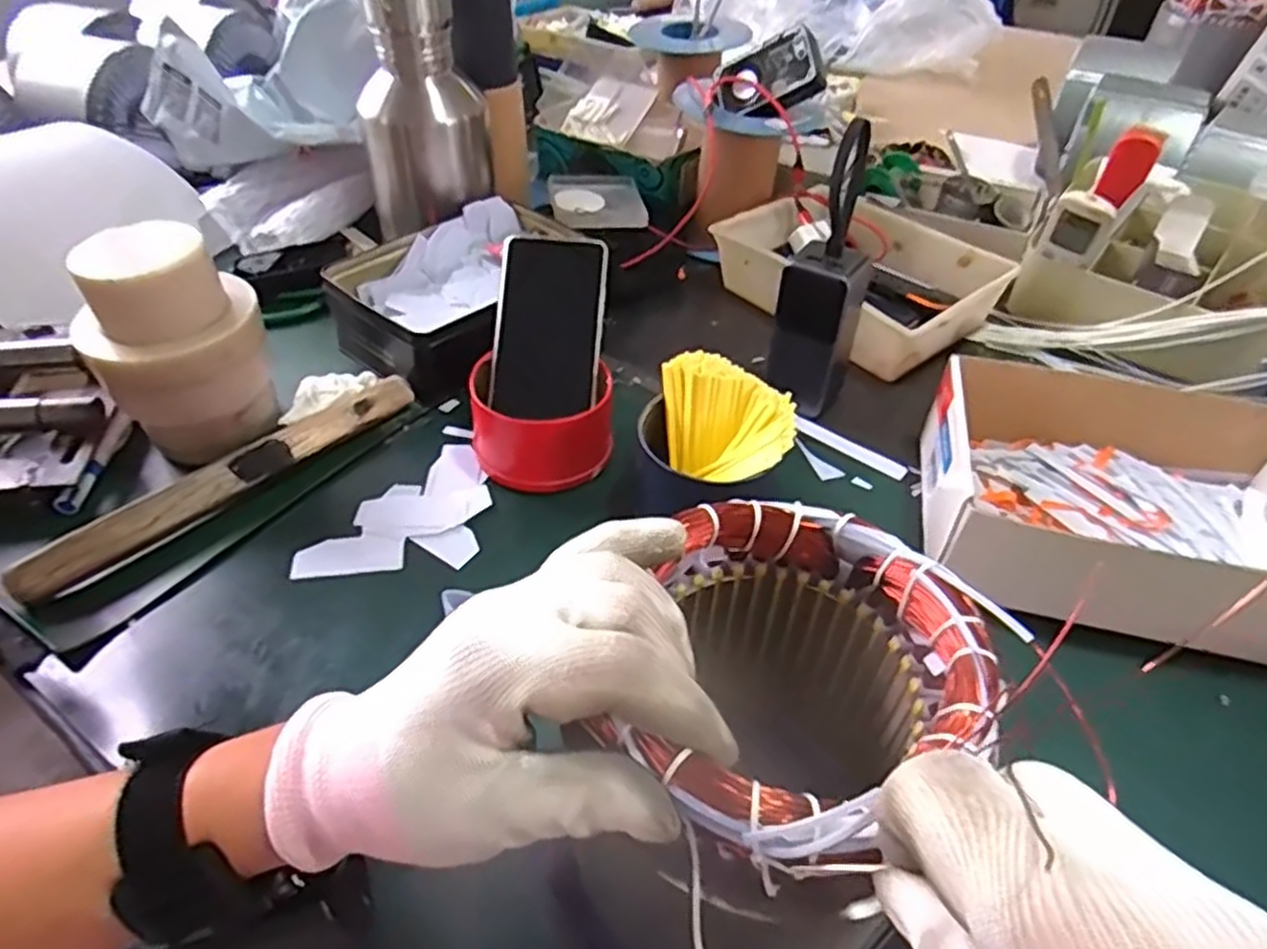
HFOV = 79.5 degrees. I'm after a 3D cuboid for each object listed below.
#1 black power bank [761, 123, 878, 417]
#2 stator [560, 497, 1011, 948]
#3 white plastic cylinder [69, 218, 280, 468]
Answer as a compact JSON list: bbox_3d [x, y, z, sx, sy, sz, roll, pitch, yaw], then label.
[{"bbox_3d":[0.145,-0.137,0.578,0.053,0.214,0.067,28,50,25],"label":"black power bank"},{"bbox_3d":[0.051,0.113,0.305,0.137,0.151,0.130,0,44,0],"label":"stator"},{"bbox_3d":[-0.311,-0.089,0.523,0.108,0.140,0.092,-30,52,-28],"label":"white plastic cylinder"}]

